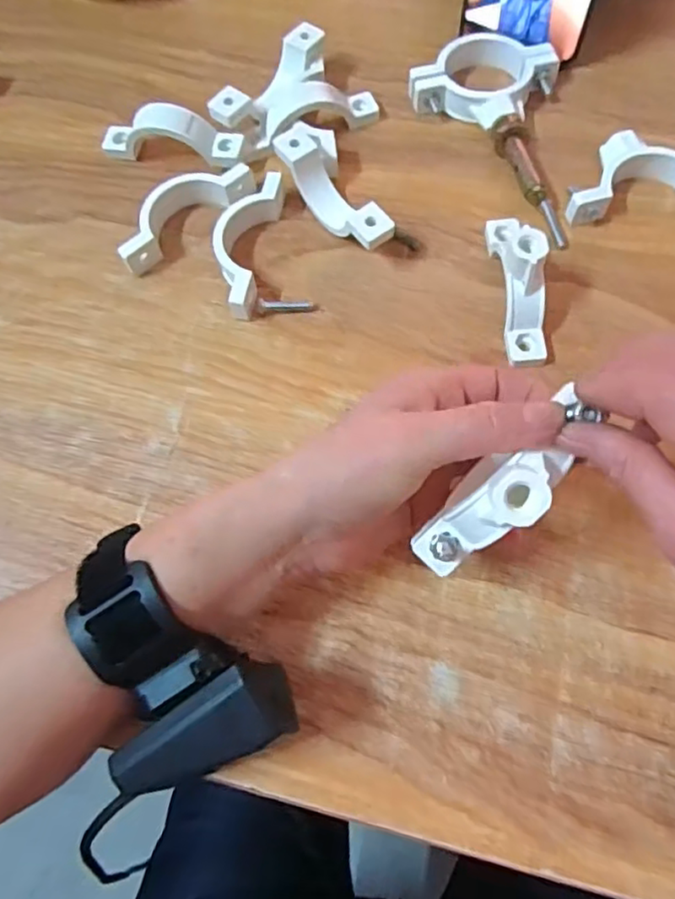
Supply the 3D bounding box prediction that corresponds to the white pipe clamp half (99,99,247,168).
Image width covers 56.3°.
[{"bbox_3d":[-0.100,-0.185,0.376,0.086,0.032,0.022,11,70,7],"label":"white pipe clamp half"}]

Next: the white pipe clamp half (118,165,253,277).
[{"bbox_3d":[-0.092,-0.140,0.363,0.089,0.018,0.035,-40,72,-12],"label":"white pipe clamp half"}]

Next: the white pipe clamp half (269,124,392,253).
[{"bbox_3d":[-0.004,-0.143,0.356,0.024,0.028,0.094,-32,71,-9],"label":"white pipe clamp half"}]

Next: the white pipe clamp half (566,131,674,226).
[{"bbox_3d":[0.168,-0.158,0.356,0.090,0.020,0.045,-17,69,-4],"label":"white pipe clamp half"}]

